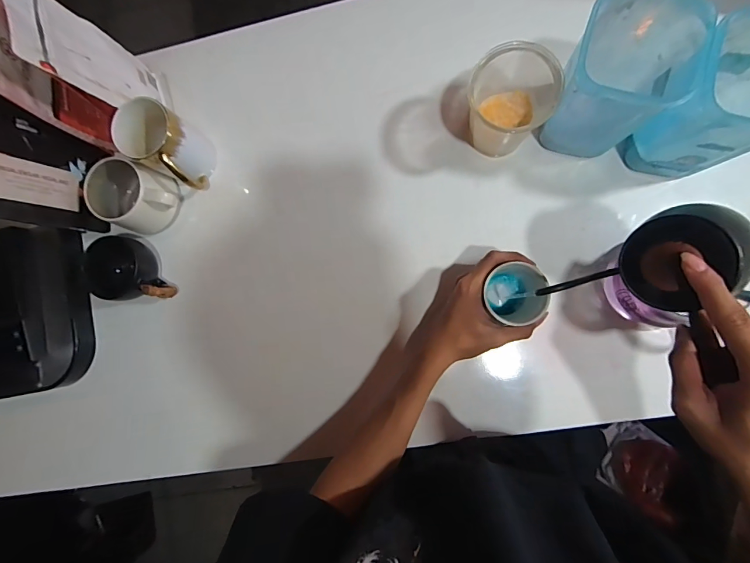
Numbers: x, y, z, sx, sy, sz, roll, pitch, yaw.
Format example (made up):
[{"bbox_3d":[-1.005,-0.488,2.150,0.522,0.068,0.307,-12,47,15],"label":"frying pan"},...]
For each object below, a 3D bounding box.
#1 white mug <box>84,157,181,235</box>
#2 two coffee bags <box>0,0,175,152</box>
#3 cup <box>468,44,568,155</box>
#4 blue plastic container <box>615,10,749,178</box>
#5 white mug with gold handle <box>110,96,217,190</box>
[{"bbox_3d":[-0.301,-0.106,0.486,0.096,0.072,0.080,16,89,8],"label":"white mug"},{"bbox_3d":[-0.343,-0.238,0.442,0.086,0.183,0.104,-12,86,7],"label":"two coffee bags"},{"bbox_3d":[0.147,-0.196,0.412,0.079,0.103,0.073,0,87,8],"label":"cup"},{"bbox_3d":[0.332,-0.174,0.373,0.100,0.146,0.104,0,87,8],"label":"blue plastic container"},{"bbox_3d":[-0.256,-0.169,0.479,0.097,0.103,0.076,34,92,8],"label":"white mug with gold handle"}]

